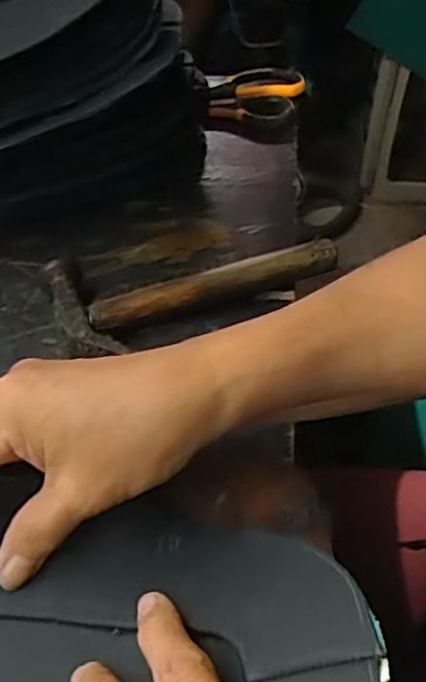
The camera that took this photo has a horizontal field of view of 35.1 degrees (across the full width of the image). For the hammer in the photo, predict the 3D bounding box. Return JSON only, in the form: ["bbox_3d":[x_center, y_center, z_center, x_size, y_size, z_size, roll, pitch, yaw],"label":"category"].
[{"bbox_3d":[-0.012,-0.041,0.444,0.180,0.026,0.082,-19,47,-15],"label":"hammer"}]

